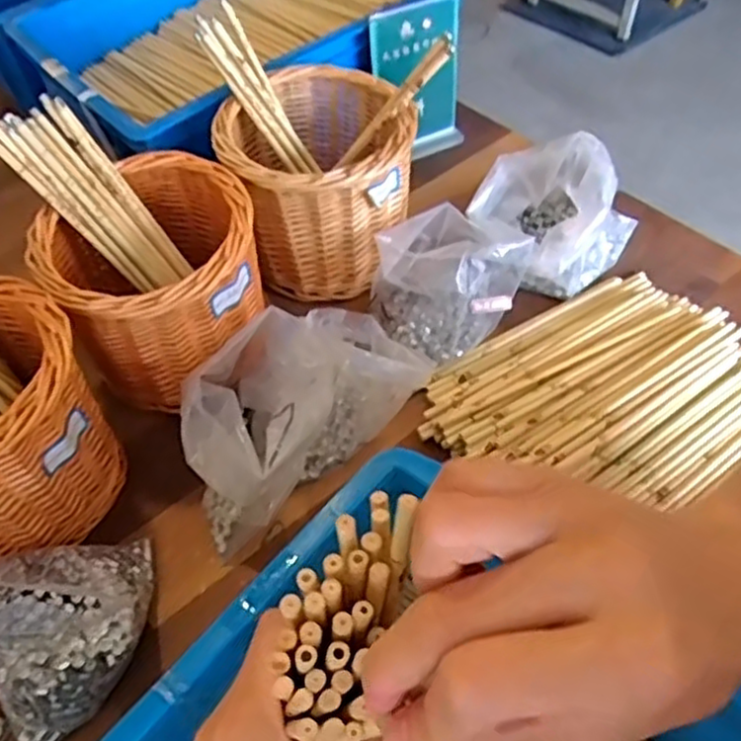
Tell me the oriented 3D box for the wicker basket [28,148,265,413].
[{"bbox_3d":[-0.172,-0.068,0.580,0.164,0.137,0.169,8,48,11],"label":"wicker basket"}]

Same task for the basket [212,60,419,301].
[{"bbox_3d":[-0.046,-0.167,0.652,0.164,0.149,0.172,-12,48,-8],"label":"basket"}]

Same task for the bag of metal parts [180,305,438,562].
[{"bbox_3d":[-0.063,0.024,0.553,0.204,0.091,0.131,-37,55,-27],"label":"bag of metal parts"}]

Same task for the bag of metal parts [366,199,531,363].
[{"bbox_3d":[0.058,-0.076,0.609,0.099,0.095,0.115,-33,54,-25],"label":"bag of metal parts"}]

